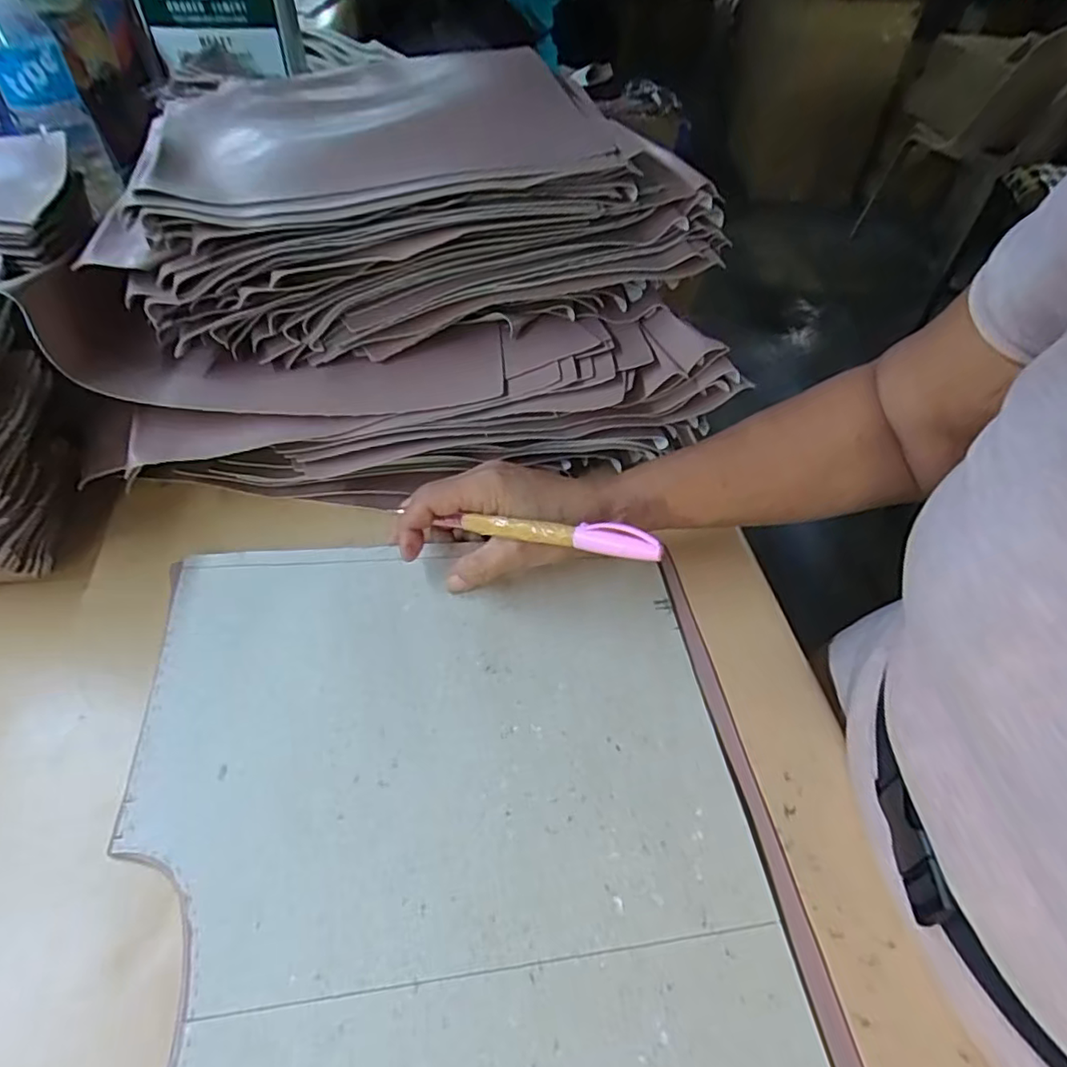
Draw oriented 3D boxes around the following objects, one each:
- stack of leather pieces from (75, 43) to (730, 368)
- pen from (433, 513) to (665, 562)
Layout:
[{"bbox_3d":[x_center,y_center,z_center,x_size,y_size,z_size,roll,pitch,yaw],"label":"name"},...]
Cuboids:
[{"bbox_3d":[-0.090,-0.252,0.462,0.389,0.101,0.244,-14,52,-16],"label":"stack of leather pieces"},{"bbox_3d":[0.005,-0.001,0.321,0.124,0.013,0.008,7,46,27],"label":"pen"}]

